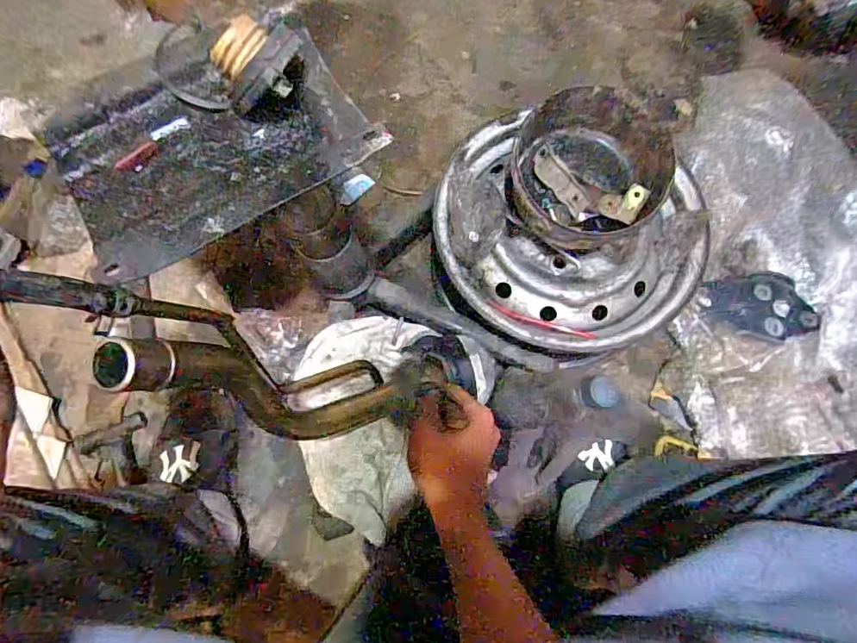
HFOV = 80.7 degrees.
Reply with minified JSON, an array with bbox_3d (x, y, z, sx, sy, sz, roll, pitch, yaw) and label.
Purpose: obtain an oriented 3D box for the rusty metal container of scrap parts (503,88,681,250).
[{"bbox_3d":[0.207,-0.202,0.654,0.193,0.074,0.196,0,74,-1],"label":"rusty metal container of scrap parts"}]

